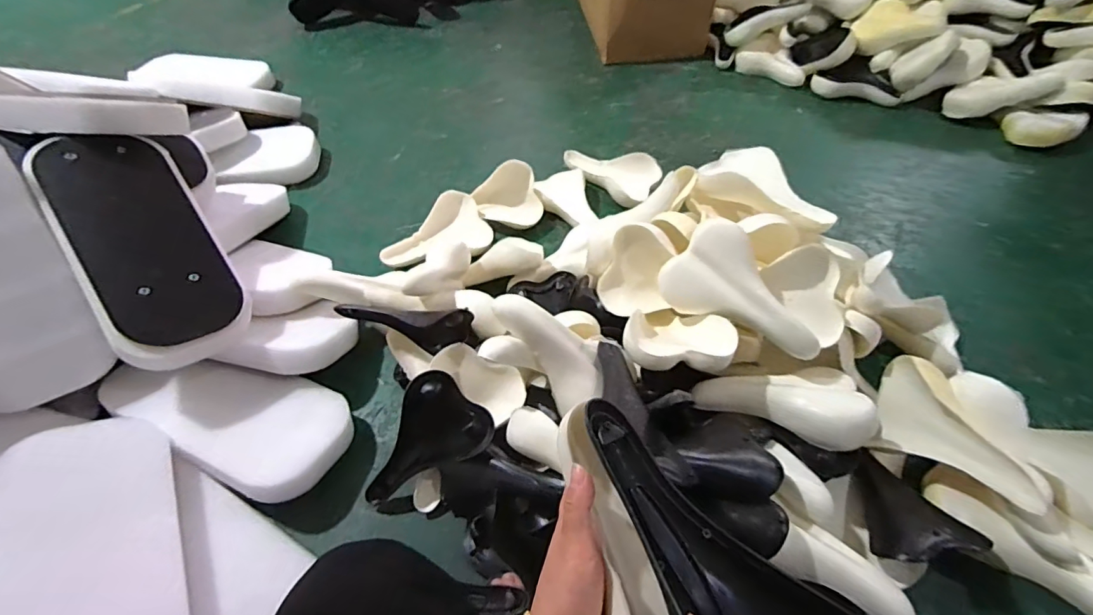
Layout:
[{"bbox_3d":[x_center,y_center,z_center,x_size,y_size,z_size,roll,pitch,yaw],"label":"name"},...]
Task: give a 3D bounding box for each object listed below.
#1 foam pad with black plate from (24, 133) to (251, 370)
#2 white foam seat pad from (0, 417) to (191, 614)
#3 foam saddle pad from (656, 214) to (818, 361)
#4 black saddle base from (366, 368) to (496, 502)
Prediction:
[{"bbox_3d":[-0.677,-0.110,0.832,0.199,0.045,0.438,-27,79,-37],"label":"foam pad with black plate"},{"bbox_3d":[-0.587,0.342,0.632,0.197,0.033,0.422,-2,56,-40],"label":"white foam seat pad"},{"bbox_3d":[0.321,-0.028,0.789,0.252,0.070,0.151,31,100,15],"label":"foam saddle pad"},{"bbox_3d":[-0.182,0.226,0.781,0.141,0.240,0.044,29,13,3],"label":"black saddle base"}]

